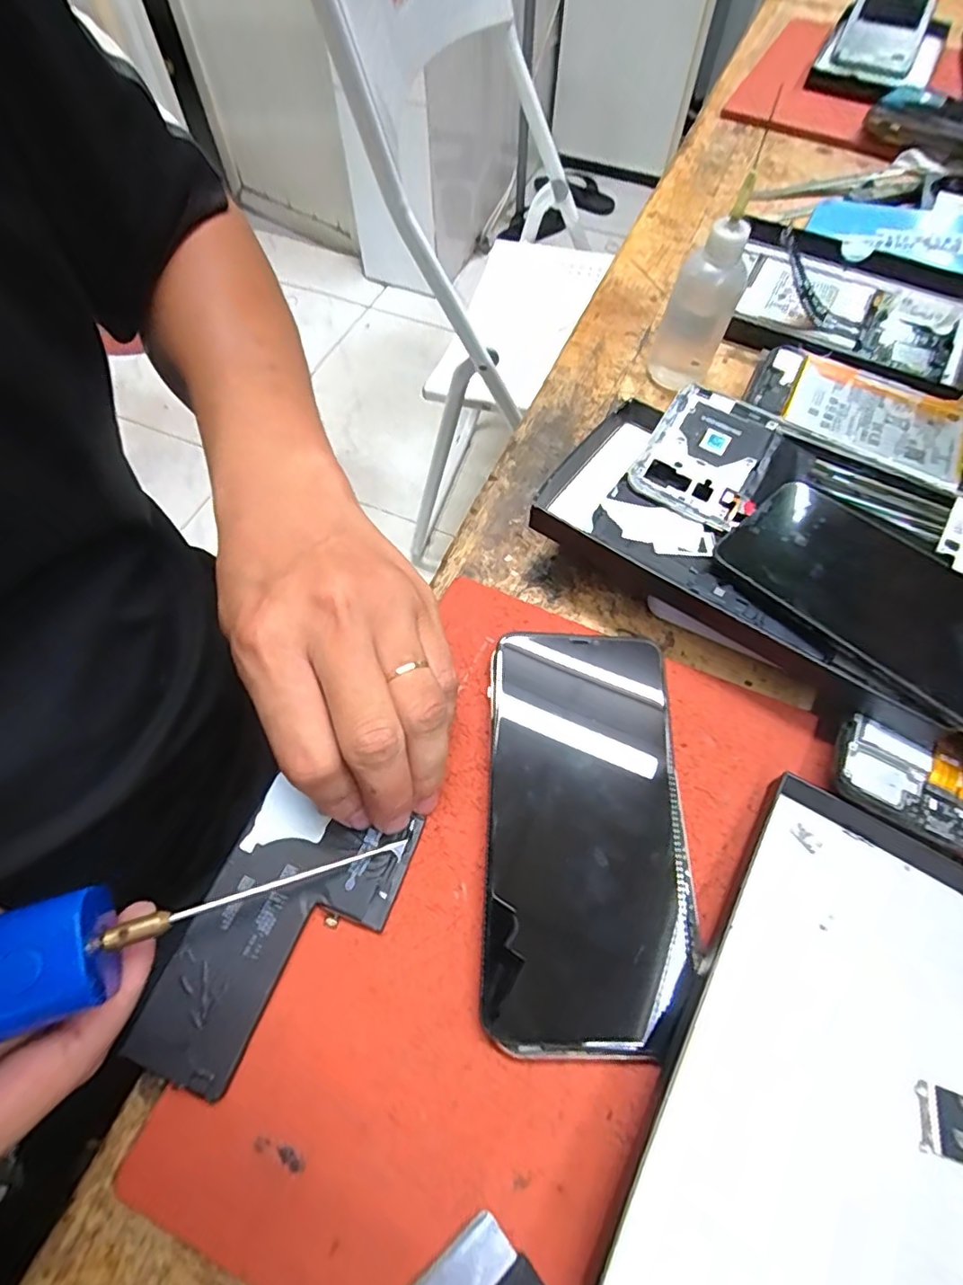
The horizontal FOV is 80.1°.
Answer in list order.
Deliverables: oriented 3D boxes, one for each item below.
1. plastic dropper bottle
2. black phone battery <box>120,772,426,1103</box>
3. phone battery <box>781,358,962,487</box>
[{"bbox_3d":[0.125,-0.198,0.322,0.036,0.098,0.042,18,64,9],"label":"plastic dropper bottle"},{"bbox_3d":[-0.074,0.107,0.210,0.063,0.006,0.100,20,64,10],"label":"black phone battery"},{"bbox_3d":[0.214,-0.119,0.307,0.093,0.006,0.062,27,66,13],"label":"phone battery"}]

